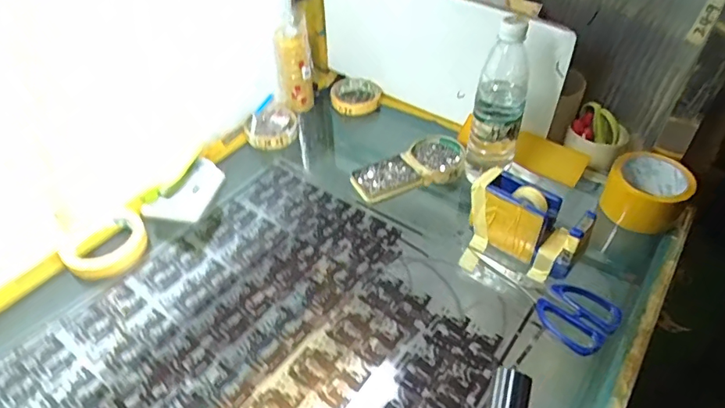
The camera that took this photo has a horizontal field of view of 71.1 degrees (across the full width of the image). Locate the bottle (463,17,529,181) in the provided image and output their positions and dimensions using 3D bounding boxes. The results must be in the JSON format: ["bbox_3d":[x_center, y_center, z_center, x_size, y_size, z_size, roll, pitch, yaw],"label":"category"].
[{"bbox_3d":[0.173,-0.122,0.639,0.064,0.218,0.054,9,44,11],"label":"bottle"}]

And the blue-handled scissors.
[{"bbox_3d":[0.202,0.093,0.575,0.081,0.014,0.172,-29,50,-26],"label":"blue-handled scissors"}]

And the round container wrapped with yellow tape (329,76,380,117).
[{"bbox_3d":[-0.011,-0.185,0.877,0.080,0.033,0.096,6,44,8],"label":"round container wrapped with yellow tape"}]

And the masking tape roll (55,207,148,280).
[{"bbox_3d":[-0.317,0.046,0.634,0.082,0.025,0.097,5,44,7],"label":"masking tape roll"}]

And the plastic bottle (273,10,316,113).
[{"bbox_3d":[-0.110,-0.225,0.828,0.059,0.139,0.056,-5,43,-3],"label":"plastic bottle"}]

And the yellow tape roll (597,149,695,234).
[{"bbox_3d":[0.365,-0.015,0.656,0.096,0.066,0.097,22,48,23],"label":"yellow tape roll"}]

